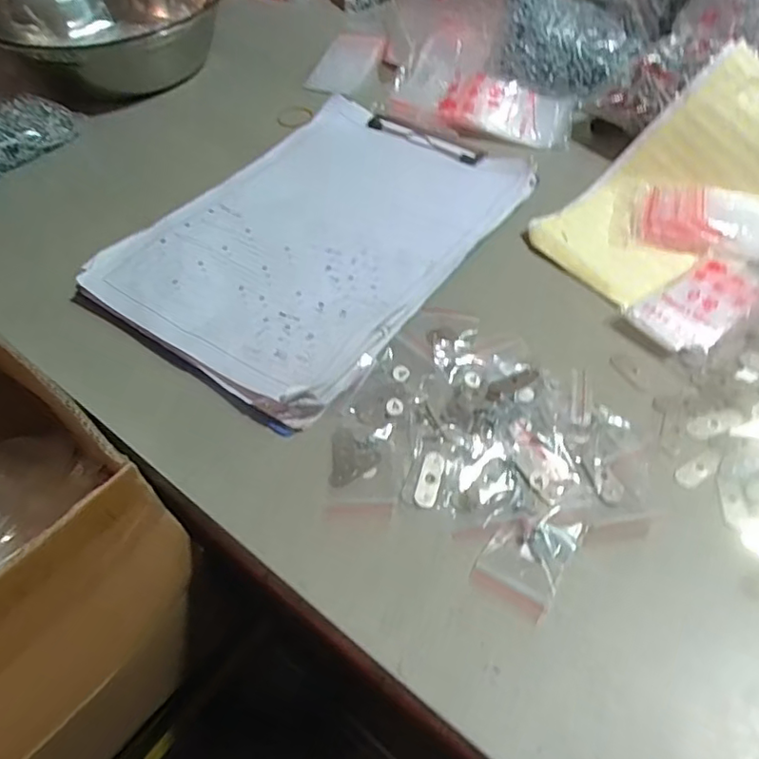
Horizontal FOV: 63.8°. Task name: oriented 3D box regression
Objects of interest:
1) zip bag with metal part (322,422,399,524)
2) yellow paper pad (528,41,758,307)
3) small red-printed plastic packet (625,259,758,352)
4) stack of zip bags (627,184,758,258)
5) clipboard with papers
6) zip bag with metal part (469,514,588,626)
[{"bbox_3d":[-0.009,0.053,0.344,0.039,0.004,0.059,2,53,5],"label":"zip bag with metal part"},{"bbox_3d":[0.224,-0.137,0.447,0.216,0.068,0.120,-40,60,-4],"label":"yellow paper pad"},{"bbox_3d":[0.209,-0.049,0.400,0.083,0.016,0.050,-34,58,-21],"label":"small red-printed plastic packet"},{"bbox_3d":[0.241,-0.119,0.446,0.105,0.016,0.061,11,54,11],"label":"stack of zip bags"},{"bbox_3d":[-0.043,-0.118,0.454,0.211,0.023,0.296,28,59,23],"label":"clipboard with papers"},{"bbox_3d":[0.076,0.088,0.309,0.039,0.004,0.054,26,59,22],"label":"zip bag with metal part"}]

